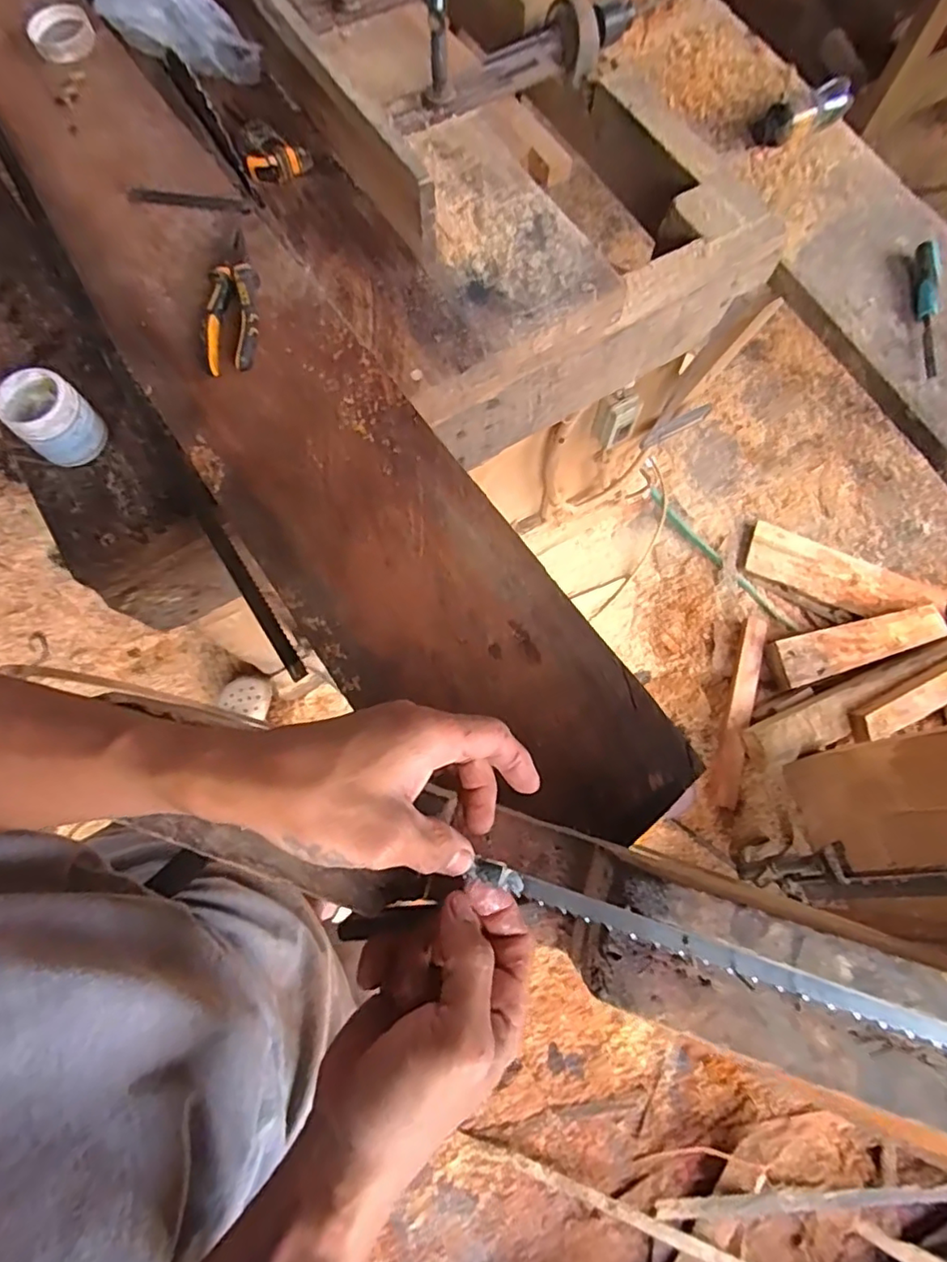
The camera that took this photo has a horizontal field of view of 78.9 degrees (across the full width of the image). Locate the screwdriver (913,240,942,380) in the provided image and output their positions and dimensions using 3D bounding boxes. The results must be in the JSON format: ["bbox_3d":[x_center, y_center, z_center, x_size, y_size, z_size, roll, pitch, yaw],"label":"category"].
[{"bbox_3d":[0.656,-0.469,0.826,0.033,0.029,0.213,10,73,1],"label":"screwdriver"}]

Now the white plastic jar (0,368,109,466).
[{"bbox_3d":[-0.433,-0.219,0.595,0.072,0.063,0.070,0,73,-2],"label":"white plastic jar"}]

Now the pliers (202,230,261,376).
[{"bbox_3d":[-0.244,-0.340,0.586,0.053,0.031,0.167,-2,73,-2],"label":"pliers"}]

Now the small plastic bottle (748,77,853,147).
[{"bbox_3d":[0.520,-0.822,0.908,0.153,0.054,0.071,-27,76,-9],"label":"small plastic bottle"}]

